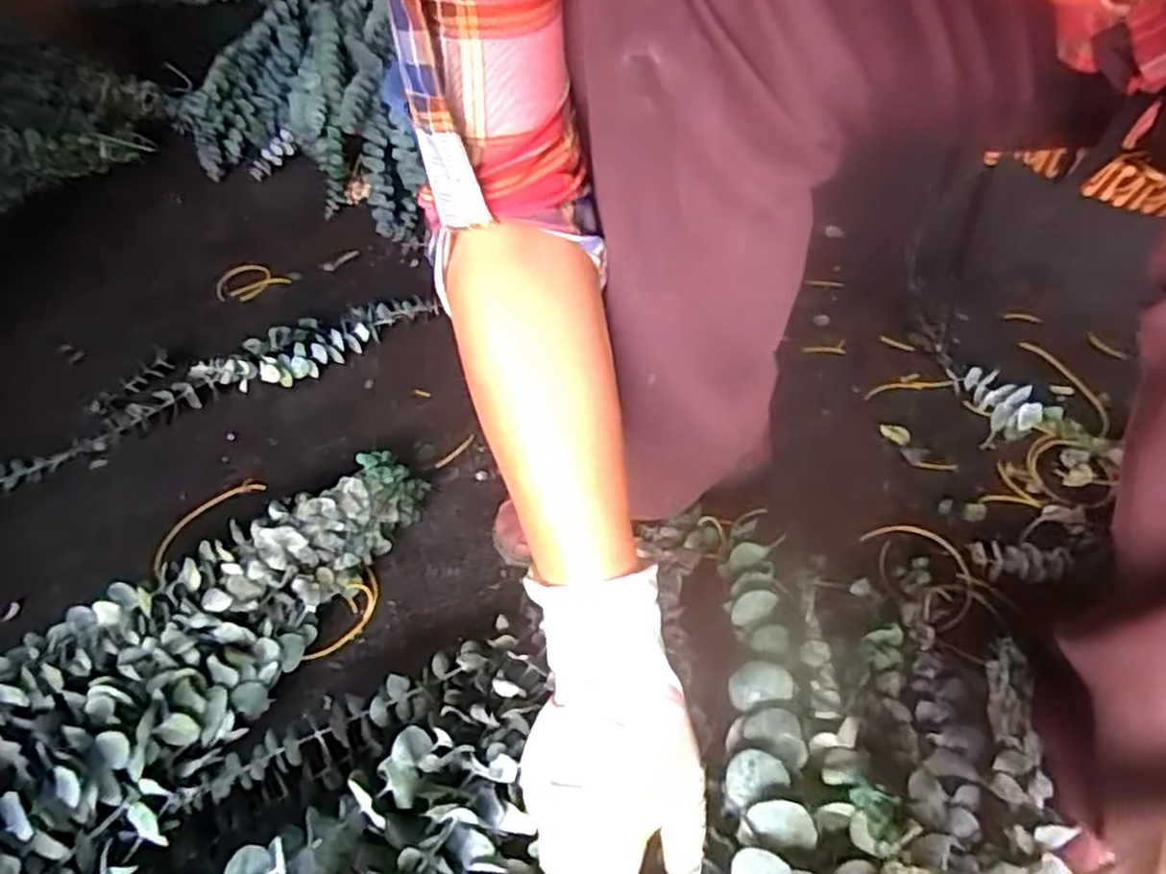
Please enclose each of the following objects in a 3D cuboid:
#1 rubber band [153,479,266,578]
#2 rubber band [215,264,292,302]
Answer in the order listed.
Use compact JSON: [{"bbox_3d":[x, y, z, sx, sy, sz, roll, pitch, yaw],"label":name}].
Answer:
[{"bbox_3d":[-0.318,0.071,0.632,0.037,0.005,0.108,24,53,25],"label":"rubber band"},{"bbox_3d":[-0.391,-0.179,0.880,0.087,0.005,0.064,27,54,27],"label":"rubber band"}]

